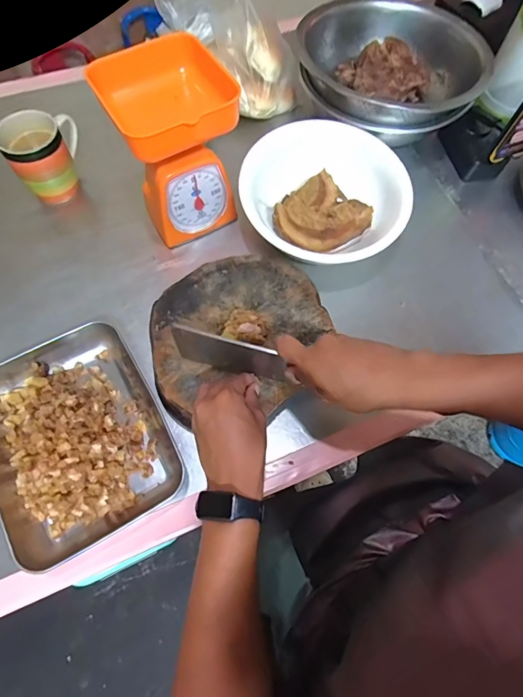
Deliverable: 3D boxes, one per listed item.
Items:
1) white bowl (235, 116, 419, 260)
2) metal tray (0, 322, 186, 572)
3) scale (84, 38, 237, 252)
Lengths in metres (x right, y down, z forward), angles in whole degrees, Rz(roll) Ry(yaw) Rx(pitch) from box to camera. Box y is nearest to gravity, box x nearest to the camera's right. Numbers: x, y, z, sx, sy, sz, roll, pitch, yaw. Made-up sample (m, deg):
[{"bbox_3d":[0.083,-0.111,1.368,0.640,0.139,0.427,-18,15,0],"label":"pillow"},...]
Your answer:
[{"bbox_3d":[0.091,-0.231,0.598,0.240,0.067,0.202,-16,70,-8],"label":"white bowl"},{"bbox_3d":[-0.233,0.102,0.494,0.197,0.043,0.258,-29,72,-12],"label":"metal tray"},{"bbox_3d":[-0.119,-0.283,0.562,0.135,0.213,0.153,-28,72,-12],"label":"scale"}]

